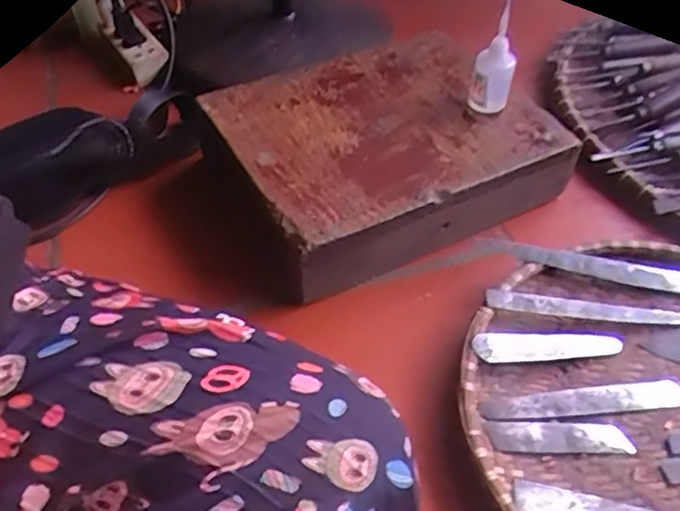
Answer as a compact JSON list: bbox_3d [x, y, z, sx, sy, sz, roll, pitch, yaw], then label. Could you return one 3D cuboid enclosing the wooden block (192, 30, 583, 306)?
[{"bbox_3d":[0.042,-0.109,0.617,0.297,0.094,0.226,-20,51,-17],"label":"wooden block"}]

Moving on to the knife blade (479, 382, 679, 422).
[{"bbox_3d":[0.187,0.112,0.488,0.159,0.005,0.024,-7,48,-6],"label":"knife blade"}]

